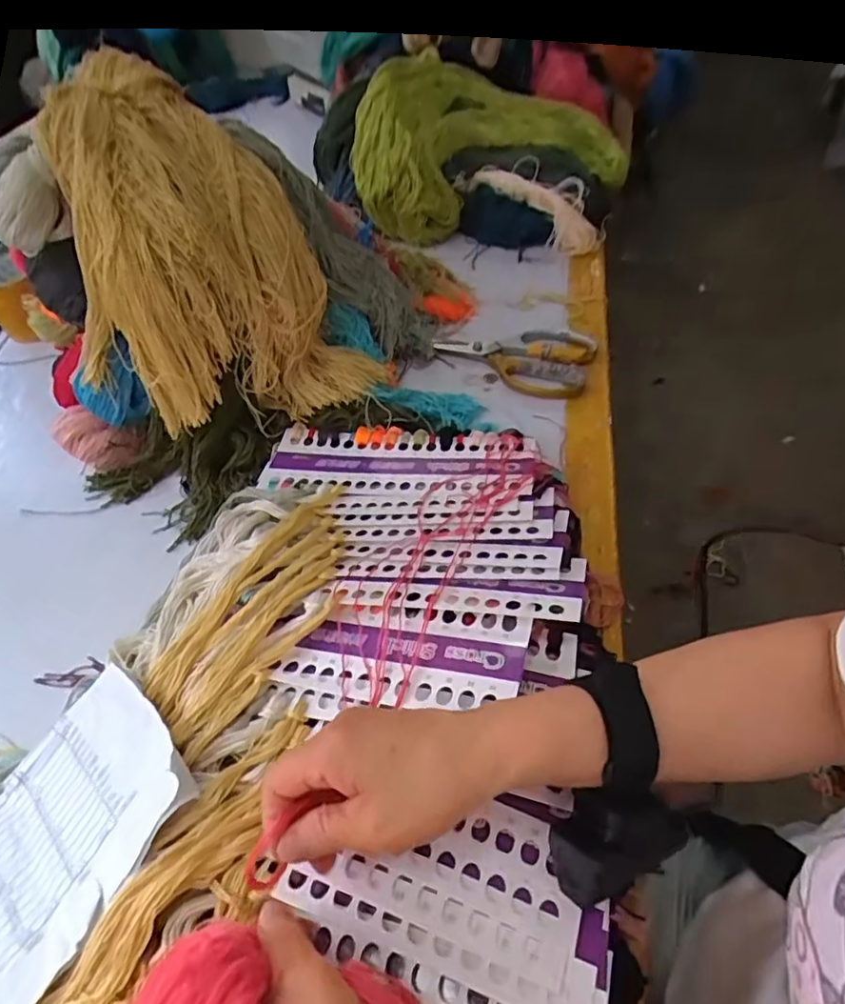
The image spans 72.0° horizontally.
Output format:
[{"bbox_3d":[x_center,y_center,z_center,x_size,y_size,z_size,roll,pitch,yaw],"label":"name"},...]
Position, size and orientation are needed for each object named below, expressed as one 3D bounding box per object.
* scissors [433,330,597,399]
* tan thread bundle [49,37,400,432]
[{"bbox_3d":[0.103,-0.165,0.666,0.177,0.015,0.115,8,52,10],"label":"scissors"},{"bbox_3d":[-0.191,-0.218,0.527,0.245,0.224,0.188,-15,52,-8],"label":"tan thread bundle"}]

